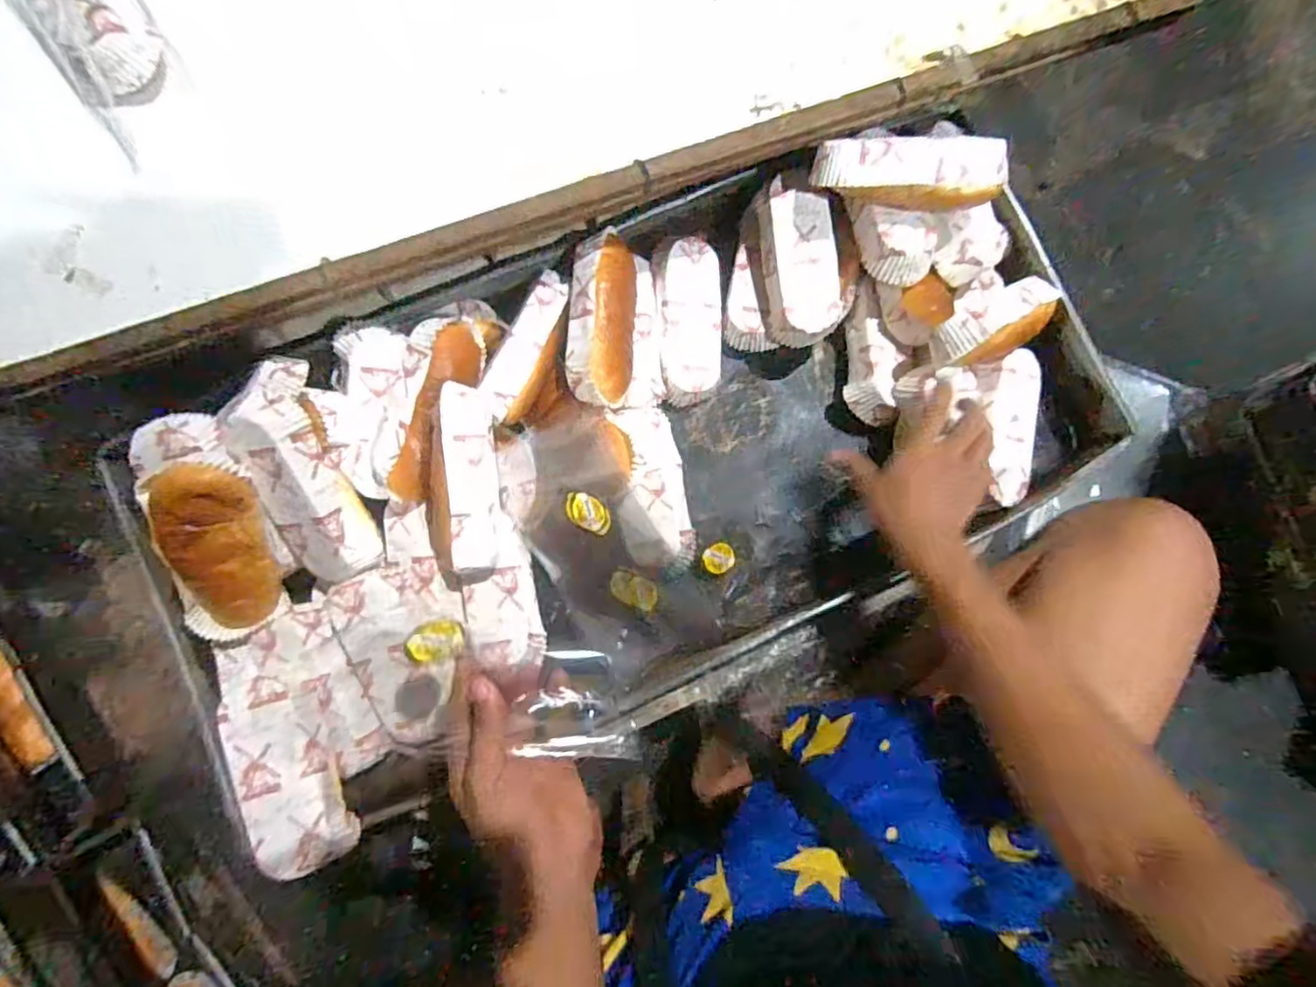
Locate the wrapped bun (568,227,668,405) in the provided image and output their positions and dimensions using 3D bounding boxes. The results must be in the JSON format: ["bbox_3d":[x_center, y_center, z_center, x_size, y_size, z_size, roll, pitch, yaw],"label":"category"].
[{"bbox_3d":[-0.038,-0.145,0.533,0.081,0.065,0.145,-7,83,-4],"label":"wrapped bun"}]

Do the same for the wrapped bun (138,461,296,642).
[{"bbox_3d":[-0.315,0.040,0.459,0.067,0.043,0.155,9,125,-2],"label":"wrapped bun"}]

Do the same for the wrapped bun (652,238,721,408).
[{"bbox_3d":[0.029,-0.157,0.577,0.057,0.035,0.144,-2,83,-3],"label":"wrapped bun"}]

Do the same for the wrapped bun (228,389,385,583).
[{"bbox_3d":[-0.261,-0.003,0.469,0.058,0.046,0.139,-23,109,-6],"label":"wrapped bun"}]

